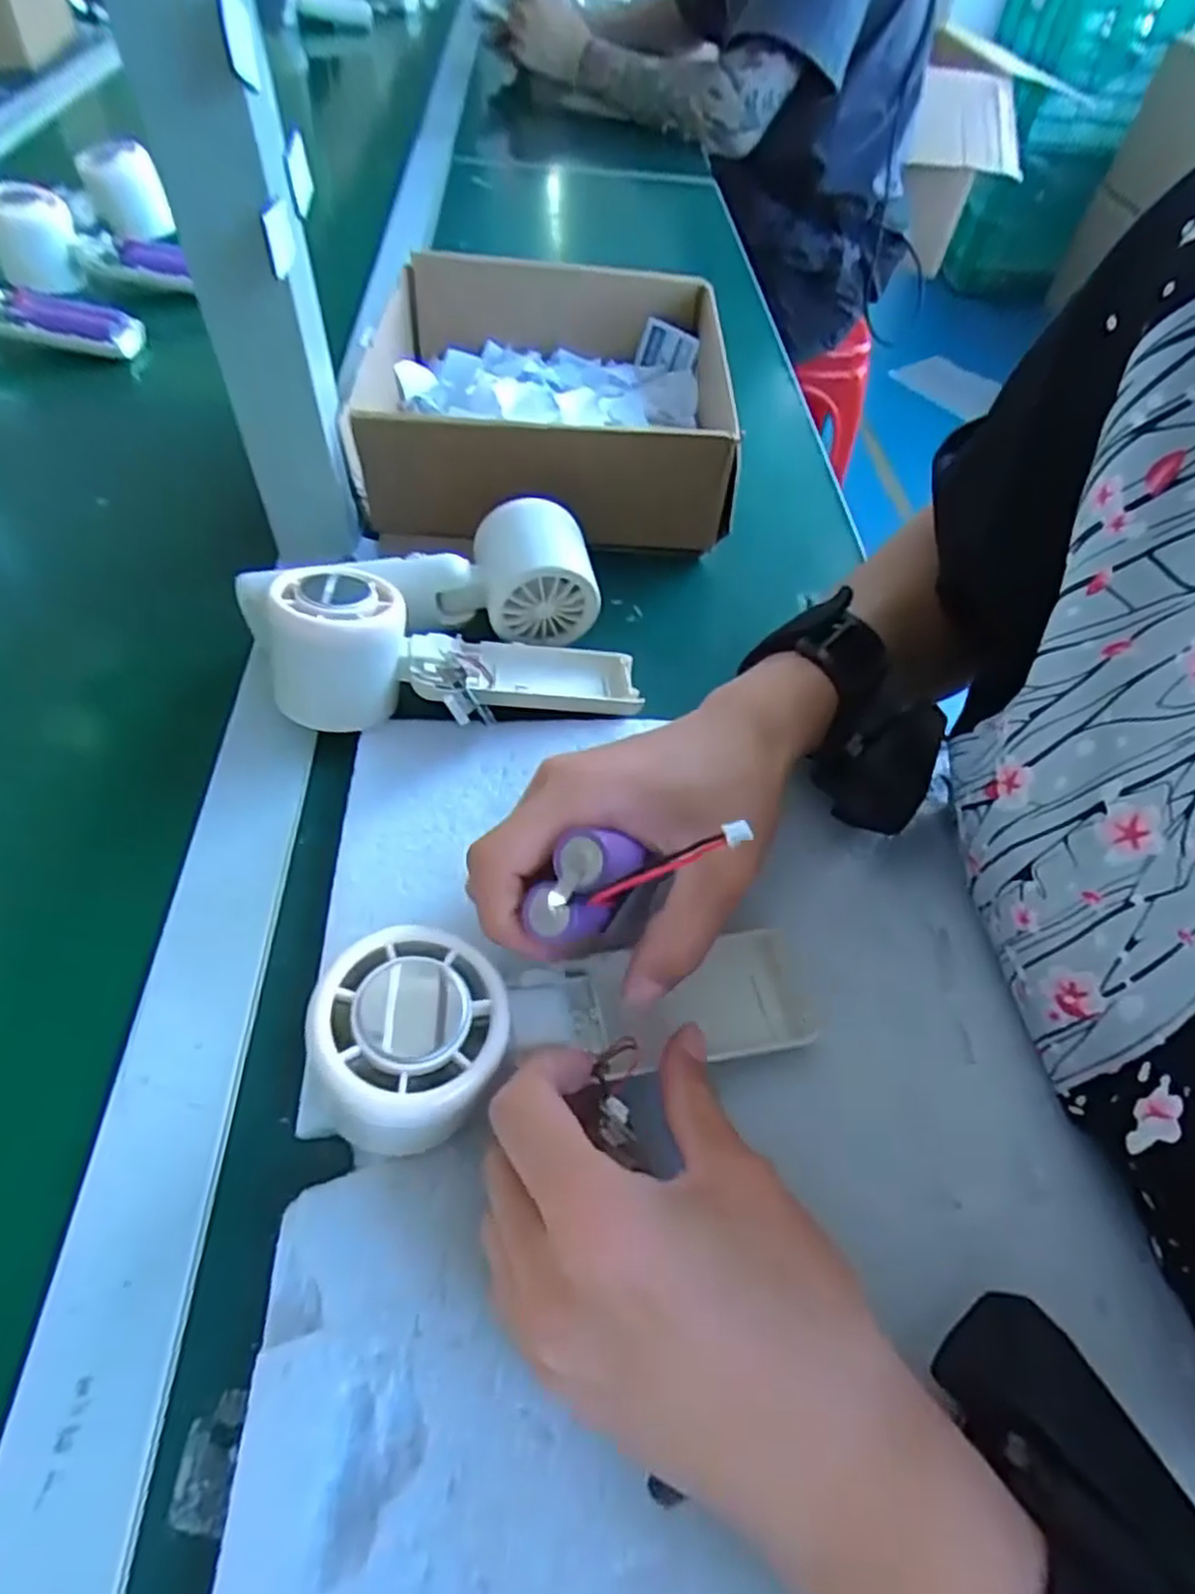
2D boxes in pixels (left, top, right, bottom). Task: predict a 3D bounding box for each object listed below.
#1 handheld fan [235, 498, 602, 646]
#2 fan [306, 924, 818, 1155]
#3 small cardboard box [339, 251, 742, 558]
[{"bbox_3d":[-0.082,-0.102,0.369,0.160,0.048,0.054,-11,56,-14],"label":"handheld fan"},{"bbox_3d":[-0.012,0.071,0.246,0.148,0.044,0.064,-5,59,-18],"label":"fan"},{"bbox_3d":[-0.026,-0.242,0.474,0.215,0.081,0.232,3,54,-4],"label":"small cardboard box"}]

